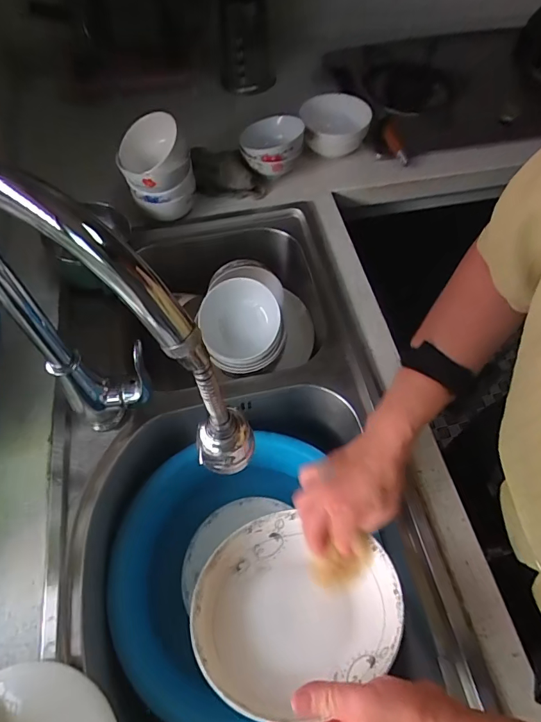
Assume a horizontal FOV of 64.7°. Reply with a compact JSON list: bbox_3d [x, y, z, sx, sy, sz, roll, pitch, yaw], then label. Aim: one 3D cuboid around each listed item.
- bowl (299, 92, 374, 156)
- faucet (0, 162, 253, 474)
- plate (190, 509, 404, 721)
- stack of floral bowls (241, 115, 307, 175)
[{"bbox_3d":[0.123,-0.452,0.818,0.123,0.066,0.151,0,60,0],"label":"bowl"},{"bbox_3d":[-0.124,0.020,0.370,0.211,0.388,0.059,32,65,17],"label":"faucet"},{"bbox_3d":[0.019,0.240,0.411,0.191,0.032,0.179,-5,30,3],"label":"plate"},{"bbox_3d":[0.003,-0.382,0.773,0.107,0.075,0.115,0,60,0],"label":"stack of floral bowls"}]

